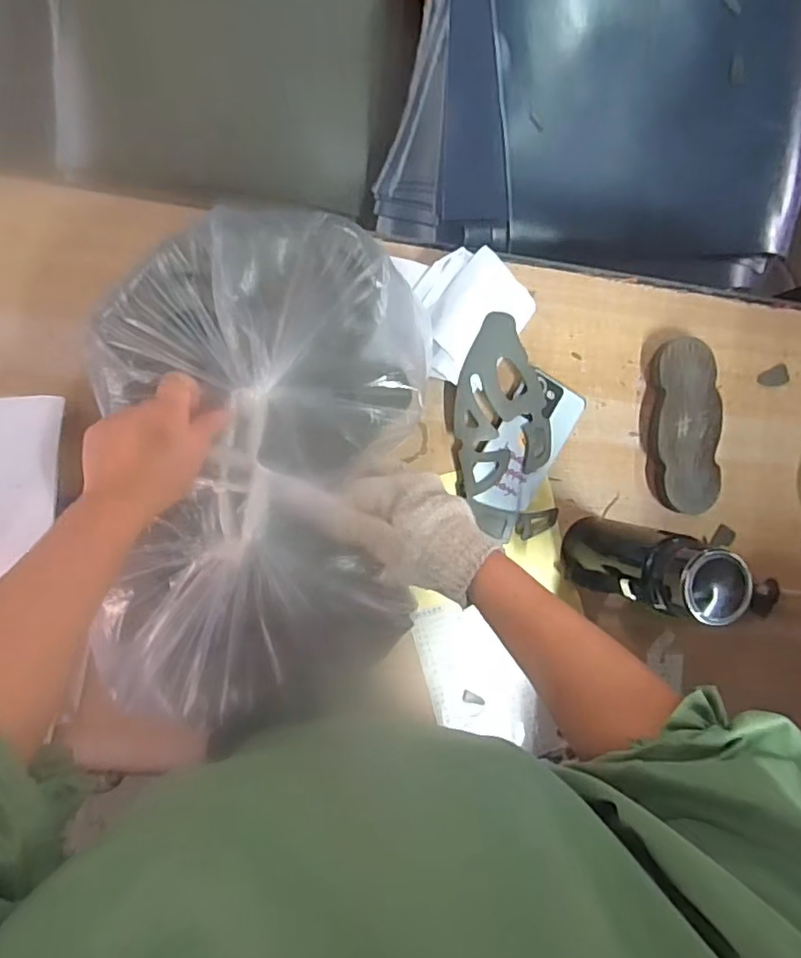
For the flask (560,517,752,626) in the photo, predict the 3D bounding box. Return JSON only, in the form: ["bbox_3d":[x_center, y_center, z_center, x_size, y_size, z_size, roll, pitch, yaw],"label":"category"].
[{"bbox_3d":[0.235,0.081,0.583,0.077,0.221,0.060,2,92,-9],"label":"flask"}]

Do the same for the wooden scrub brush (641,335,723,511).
[{"bbox_3d":[0.327,-0.060,0.683,0.086,0.027,0.193,-2,93,-9],"label":"wooden scrub brush"}]

